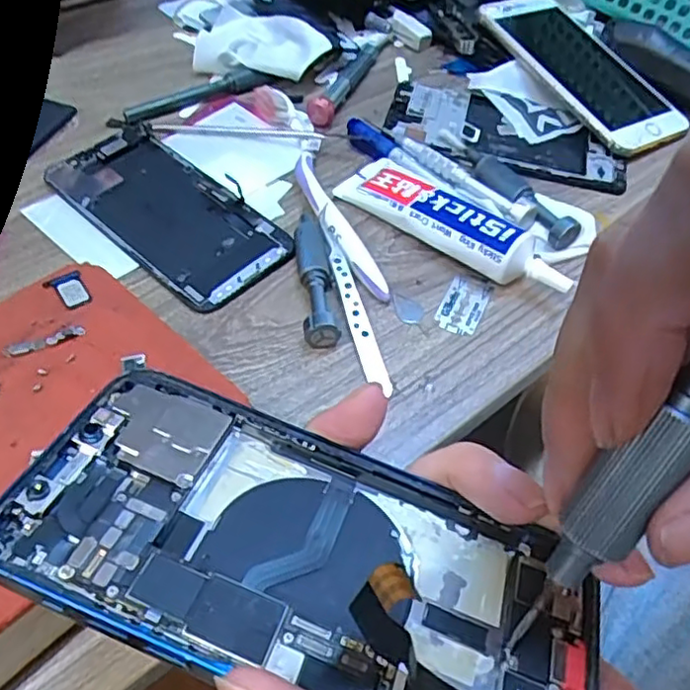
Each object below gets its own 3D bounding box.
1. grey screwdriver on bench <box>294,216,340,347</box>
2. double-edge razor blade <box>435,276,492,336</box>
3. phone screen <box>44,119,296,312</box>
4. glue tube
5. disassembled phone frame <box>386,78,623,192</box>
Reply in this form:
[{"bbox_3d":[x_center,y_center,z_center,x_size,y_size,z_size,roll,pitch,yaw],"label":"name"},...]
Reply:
[{"bbox_3d":[-0.015,-0.035,0.330,0.017,0.016,0.081,-3,53,-7],"label":"grey screwdriver on bench"},{"bbox_3d":[0.061,-0.022,0.335,0.022,0.004,0.038,21,54,11],"label":"double-edge razor blade"},{"bbox_3d":[-0.101,-0.076,0.360,0.146,0.009,0.067,38,59,22],"label":"phone screen"},{"bbox_3d":[0.060,-0.067,0.353,0.138,0.027,0.037,38,59,22],"label":"glue tube"},{"bbox_3d":[0.104,-0.139,0.421,0.155,0.006,0.075,18,53,9],"label":"disassembled phone frame"}]

